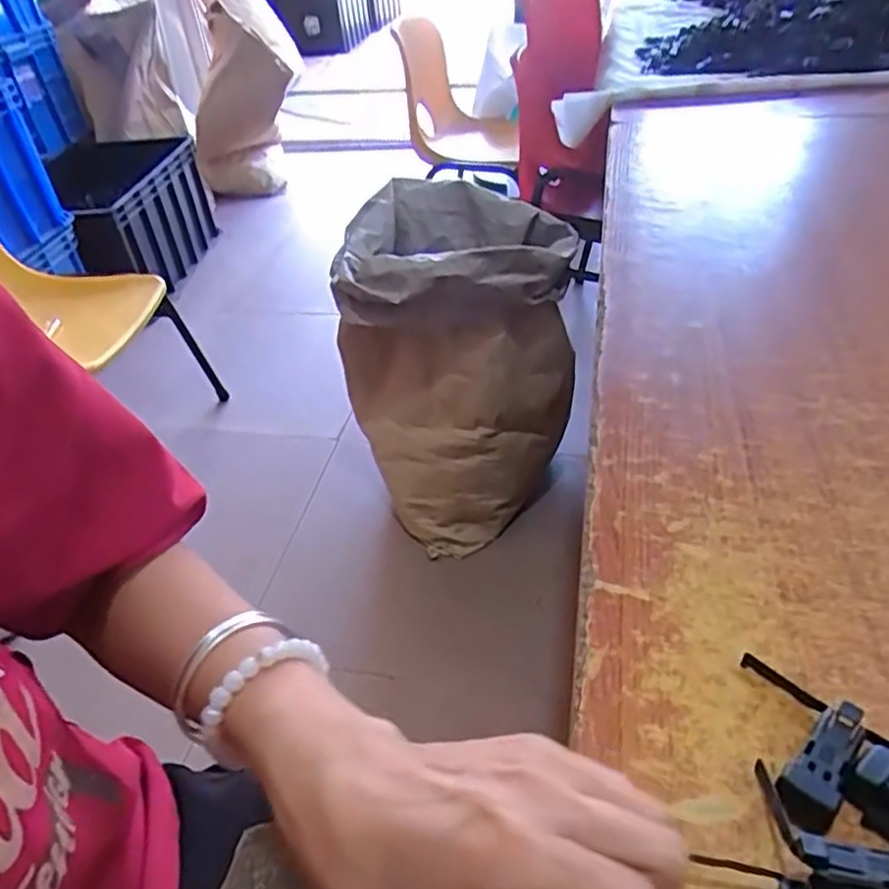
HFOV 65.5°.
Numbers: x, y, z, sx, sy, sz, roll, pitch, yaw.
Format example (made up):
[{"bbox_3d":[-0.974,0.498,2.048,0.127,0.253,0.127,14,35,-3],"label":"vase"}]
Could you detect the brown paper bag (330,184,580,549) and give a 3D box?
[{"bbox_3d":[0.016,-0.133,1.148,0.320,0.464,0.333,-23,42,-19],"label":"brown paper bag"}]

